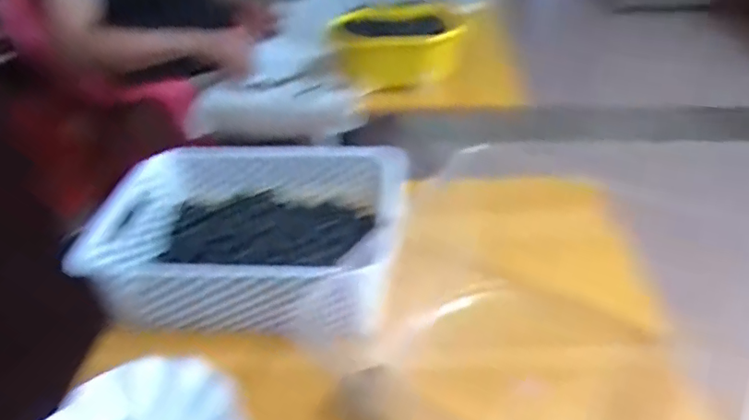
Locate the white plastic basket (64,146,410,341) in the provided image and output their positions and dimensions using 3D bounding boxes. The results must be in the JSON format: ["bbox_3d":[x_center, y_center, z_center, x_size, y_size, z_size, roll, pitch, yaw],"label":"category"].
[{"bbox_3d":[-0.127,0.026,0.611,0.313,0.102,0.228,3,39,9],"label":"white plastic basket"}]

